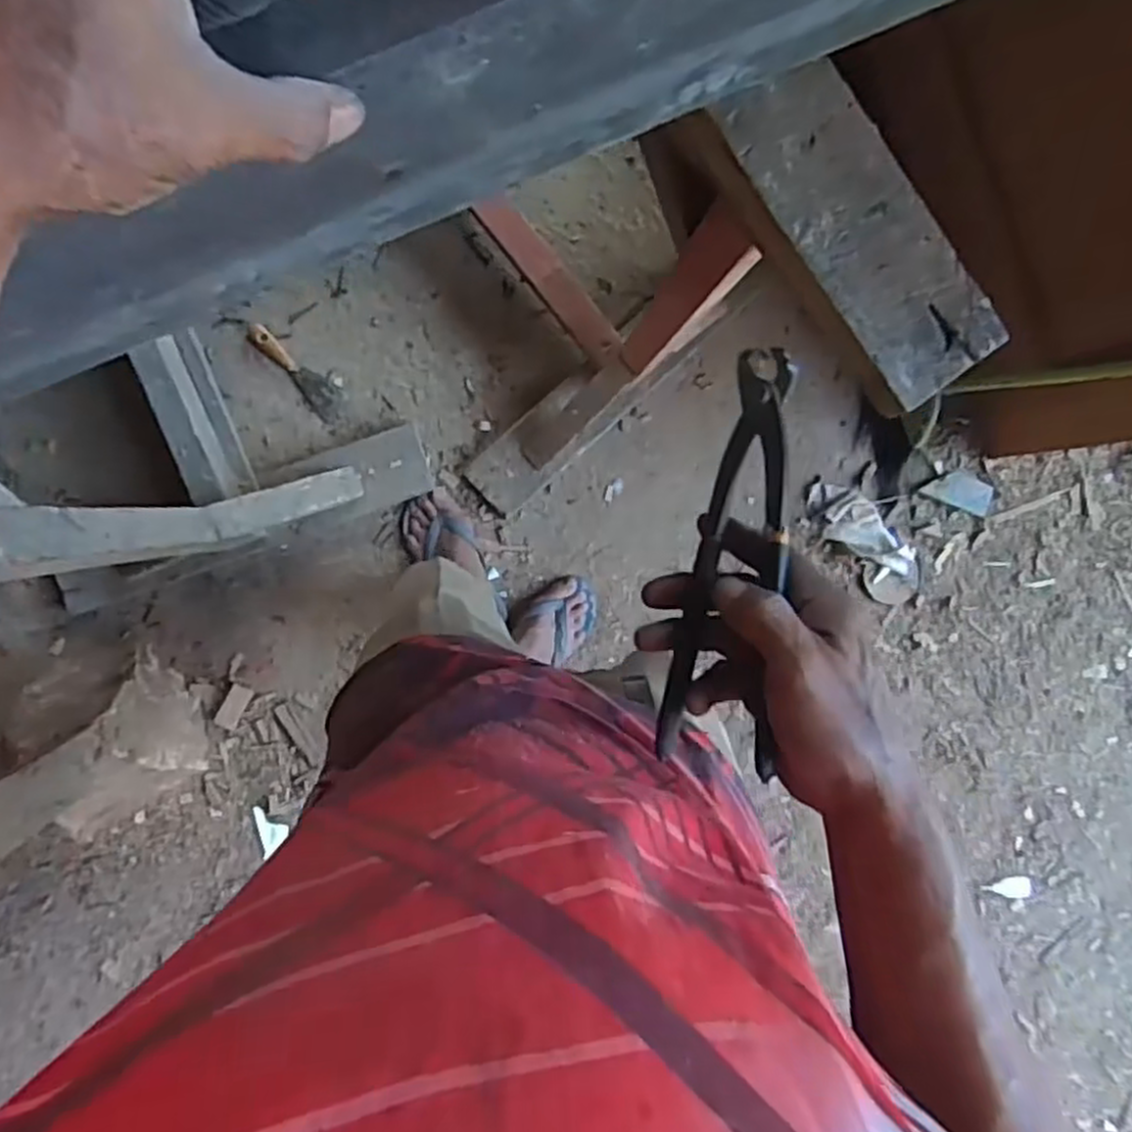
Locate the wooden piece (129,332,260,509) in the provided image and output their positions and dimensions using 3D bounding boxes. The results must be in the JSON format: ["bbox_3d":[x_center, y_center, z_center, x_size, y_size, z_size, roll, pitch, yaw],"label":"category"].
[{"bbox_3d":[-0.556,-0.223,1.177,0.073,0.127,0.264,-22,97,-2],"label":"wooden piece"}]

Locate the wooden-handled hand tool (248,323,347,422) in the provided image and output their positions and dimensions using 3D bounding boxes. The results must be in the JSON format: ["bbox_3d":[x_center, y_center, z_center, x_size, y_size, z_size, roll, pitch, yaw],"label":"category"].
[{"bbox_3d":[-0.430,-0.315,1.248,0.050,0.022,0.185,-43,94,-2],"label":"wooden-handled hand tool"}]

